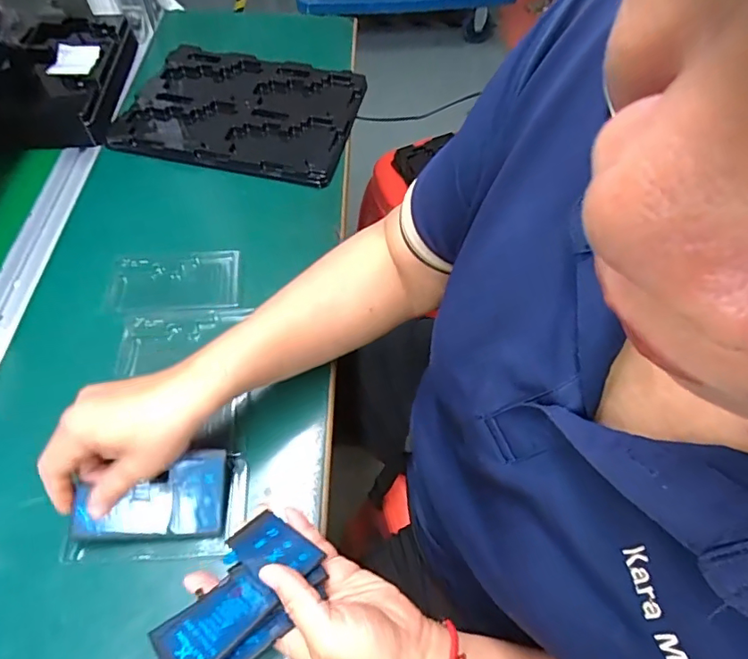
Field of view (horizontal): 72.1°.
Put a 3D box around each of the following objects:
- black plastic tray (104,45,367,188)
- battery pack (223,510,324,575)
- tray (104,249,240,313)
[{"bbox_3d":[-0.168,-0.285,0.668,0.282,0.019,0.213,12,58,5],"label":"black plastic tray"},{"bbox_3d":[-0.069,0.147,0.348,0.057,0.004,0.039,24,38,36],"label":"battery pack"},{"bbox_3d":[-0.199,-0.048,0.514,0.124,0.008,0.071,-4,58,-5],"label":"tray"}]

